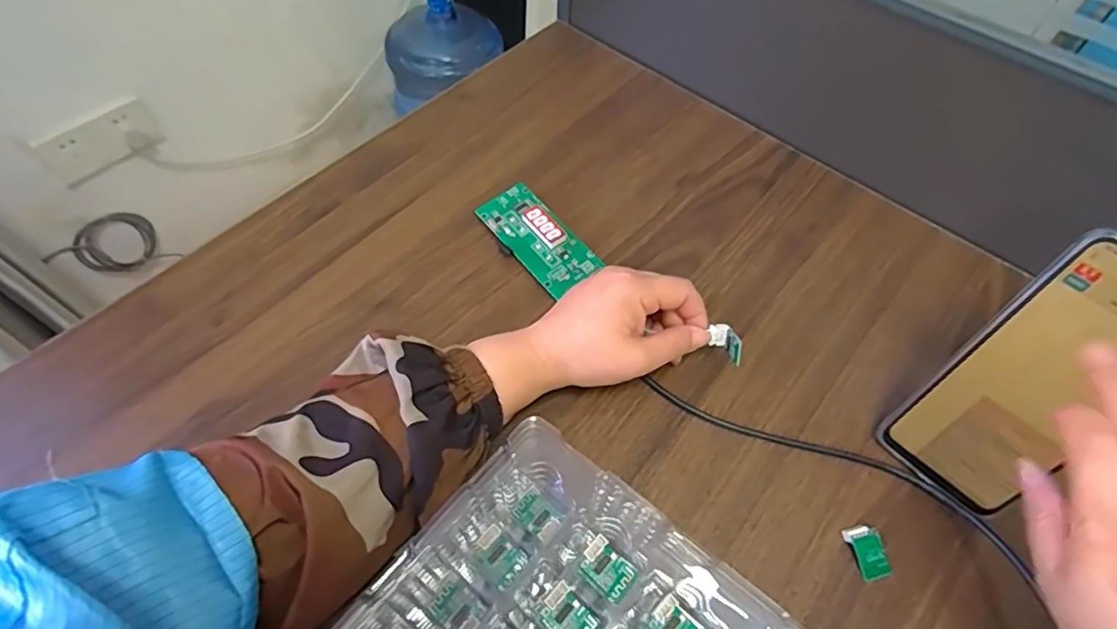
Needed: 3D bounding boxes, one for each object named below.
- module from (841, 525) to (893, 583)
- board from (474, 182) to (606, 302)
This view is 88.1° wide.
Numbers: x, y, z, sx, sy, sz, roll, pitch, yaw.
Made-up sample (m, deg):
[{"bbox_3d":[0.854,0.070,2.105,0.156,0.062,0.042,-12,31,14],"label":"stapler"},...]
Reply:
[{"bbox_3d":[0.179,0.136,0.330,0.018,0.008,0.029,-12,61,-11],"label":"module"},{"bbox_3d":[-0.016,-0.059,0.432,0.049,0.012,0.098,-35,69,-22],"label":"board"}]

